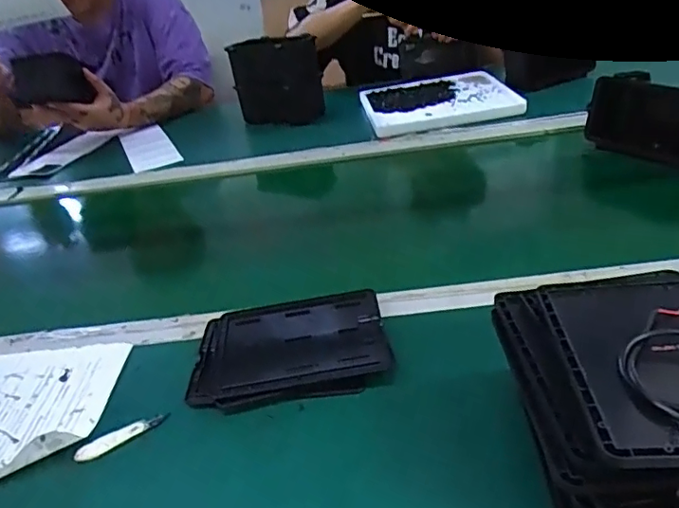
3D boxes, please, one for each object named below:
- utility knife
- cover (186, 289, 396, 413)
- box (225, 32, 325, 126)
[{"bbox_3d":[-0.188,0.157,0.479,0.078,0.010,0.014,-22,34,-20],"label":"utility knife"},{"bbox_3d":[-0.049,0.090,0.539,0.182,0.030,0.130,-11,32,-3],"label":"cover"},{"bbox_3d":[-0.127,-0.352,1.152,0.138,0.187,0.121,16,40,34],"label":"box"}]

